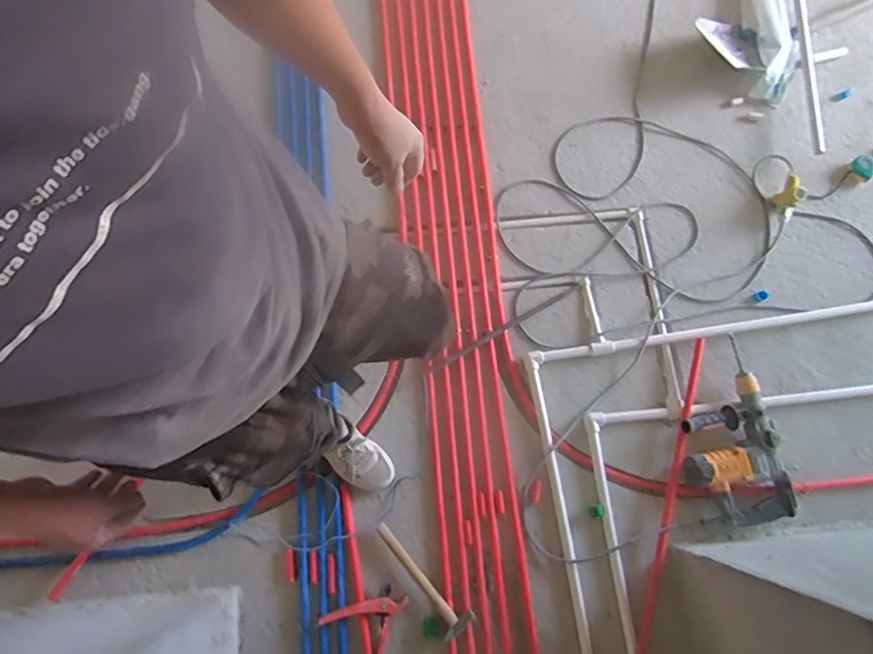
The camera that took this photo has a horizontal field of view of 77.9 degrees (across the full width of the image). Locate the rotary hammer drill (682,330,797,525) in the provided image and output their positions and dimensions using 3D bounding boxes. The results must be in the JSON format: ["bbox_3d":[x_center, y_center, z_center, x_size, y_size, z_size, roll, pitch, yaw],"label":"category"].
[{"bbox_3d":[0.739,0.271,1.385,0.235,0.087,0.436,-8,76,-2],"label":"rotary hammer drill"}]

